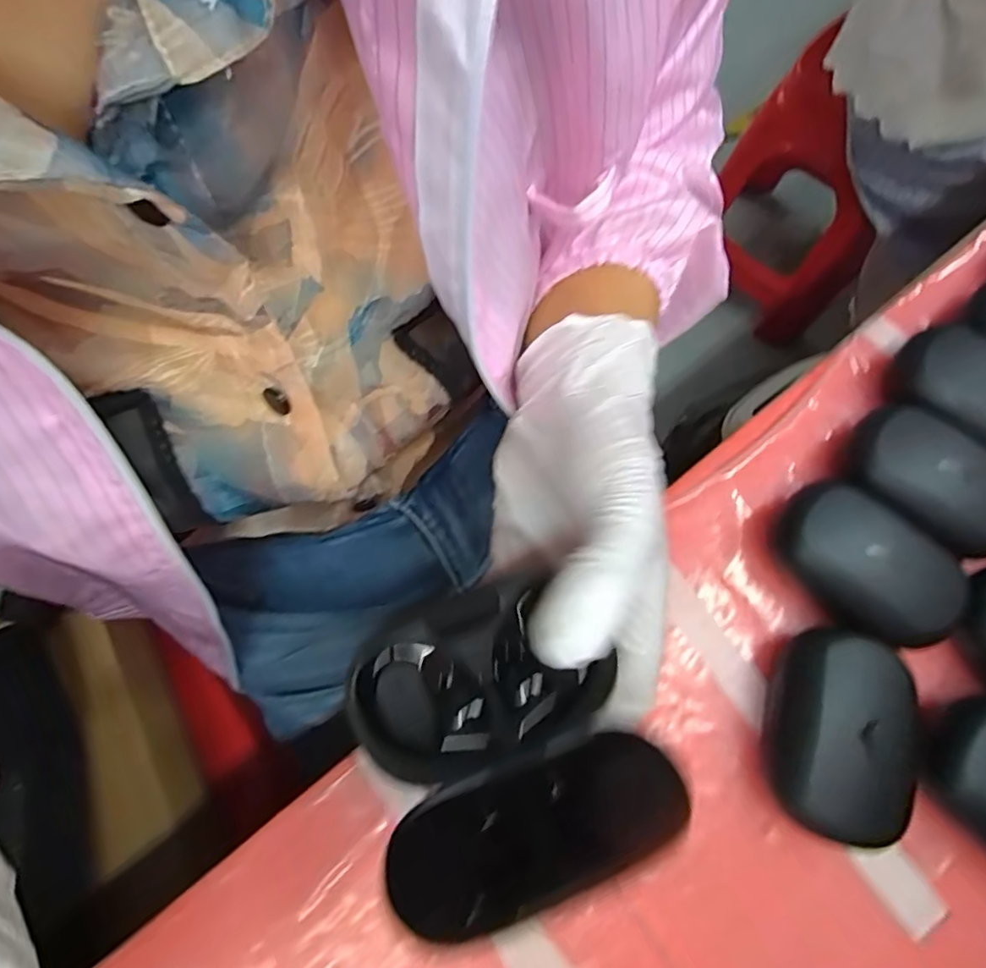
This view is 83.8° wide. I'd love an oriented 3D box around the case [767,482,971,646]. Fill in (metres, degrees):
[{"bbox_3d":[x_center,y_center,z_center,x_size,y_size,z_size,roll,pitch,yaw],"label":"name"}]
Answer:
[{"bbox_3d":[0.178,0.040,0.269,0.055,0.031,0.081,-37,76,-12],"label":"case"}]

